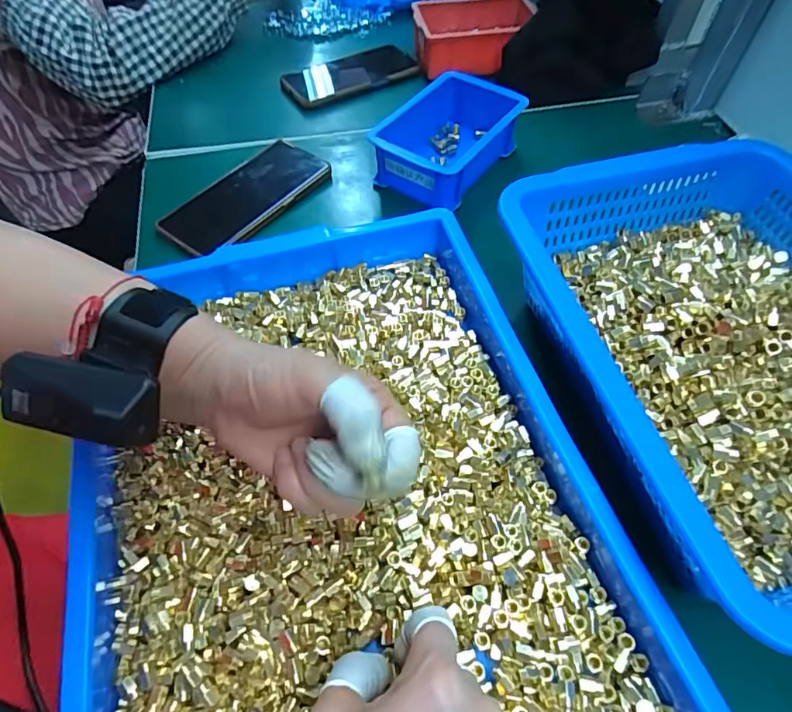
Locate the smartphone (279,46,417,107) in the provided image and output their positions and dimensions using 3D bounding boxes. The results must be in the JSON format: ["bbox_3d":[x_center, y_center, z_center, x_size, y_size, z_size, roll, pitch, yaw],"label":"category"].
[{"bbox_3d":[-0.059,-0.352,0.631,0.163,0.010,0.089,-24,58,-15],"label":"smartphone"}]

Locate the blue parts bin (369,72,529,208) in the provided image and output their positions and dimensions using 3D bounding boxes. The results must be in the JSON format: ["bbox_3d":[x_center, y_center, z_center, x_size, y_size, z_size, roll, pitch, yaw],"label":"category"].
[{"bbox_3d":[0.049,-0.214,0.496,0.097,0.057,0.140,29,59,19],"label":"blue parts bin"}]

